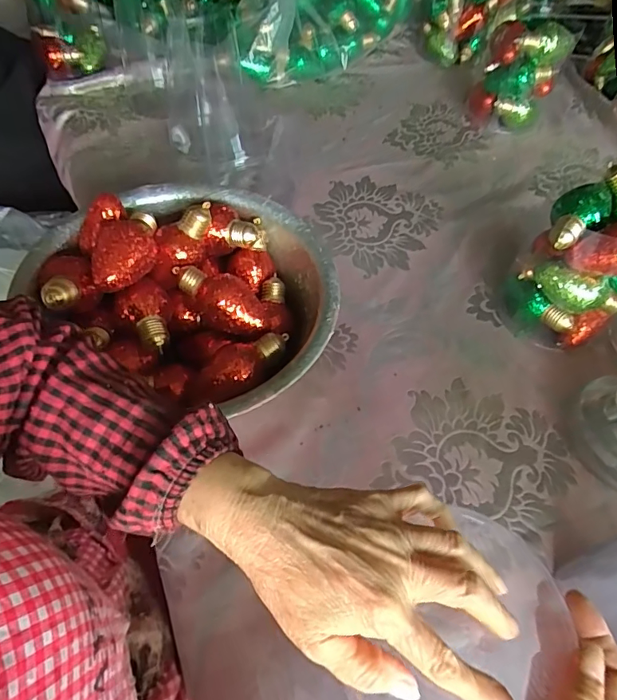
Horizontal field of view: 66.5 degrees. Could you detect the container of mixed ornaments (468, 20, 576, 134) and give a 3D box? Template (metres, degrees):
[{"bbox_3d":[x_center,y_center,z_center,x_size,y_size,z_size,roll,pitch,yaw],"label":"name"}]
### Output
[{"bbox_3d":[0.342,-0.451,0.769,0.118,0.143,0.102,22,56,10],"label":"container of mixed ornaments"}]

